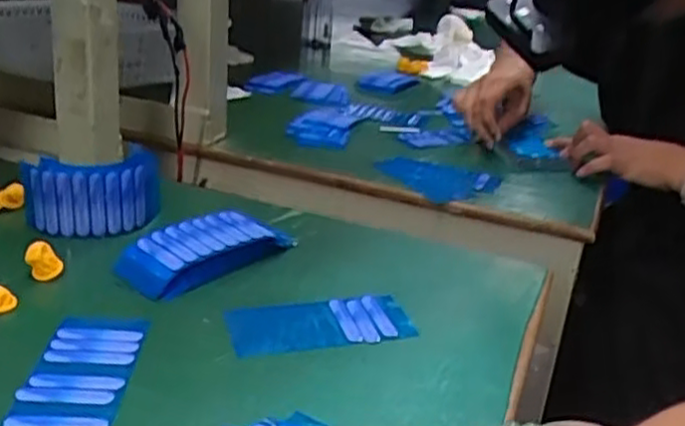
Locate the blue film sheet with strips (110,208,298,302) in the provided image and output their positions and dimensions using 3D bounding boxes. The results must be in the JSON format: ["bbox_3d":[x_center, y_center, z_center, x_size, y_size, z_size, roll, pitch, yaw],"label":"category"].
[{"bbox_3d":[-0.101,0.023,0.535,0.058,0.022,0.119,24,29,33],"label":"blue film sheet with strips"}]

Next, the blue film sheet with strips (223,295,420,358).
[{"bbox_3d":[-0.015,0.071,0.475,0.116,0.006,0.053,-5,26,-16],"label":"blue film sheet with strips"}]

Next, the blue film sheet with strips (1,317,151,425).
[{"bbox_3d":[-0.147,0.091,0.405,0.055,0.004,0.115,4,23,-3],"label":"blue film sheet with strips"}]

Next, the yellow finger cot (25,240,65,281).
[{"bbox_3d":[-0.206,0.034,0.501,0.023,0.033,0.012,-2,26,-20],"label":"yellow finger cot"}]

